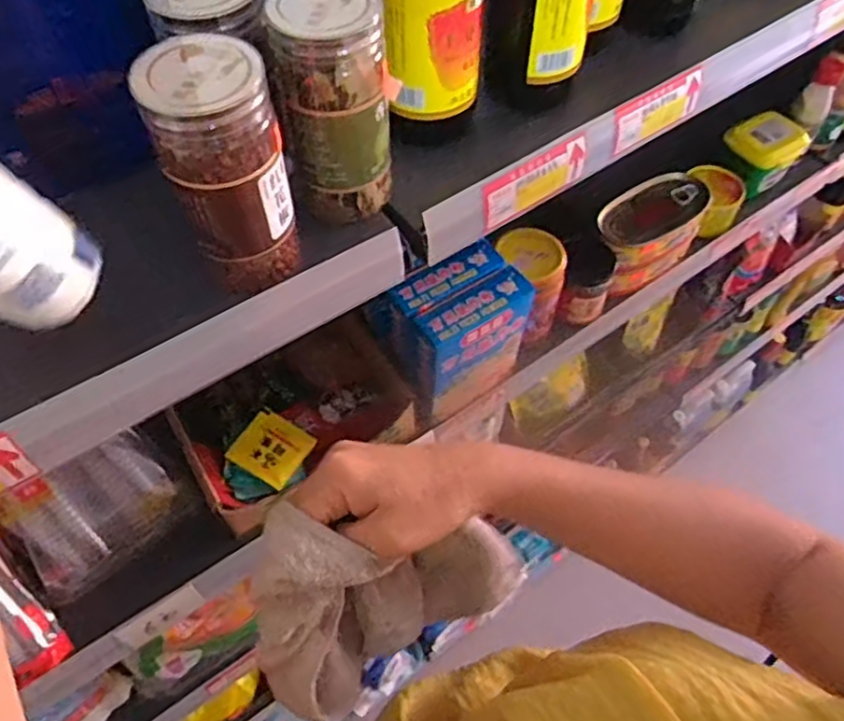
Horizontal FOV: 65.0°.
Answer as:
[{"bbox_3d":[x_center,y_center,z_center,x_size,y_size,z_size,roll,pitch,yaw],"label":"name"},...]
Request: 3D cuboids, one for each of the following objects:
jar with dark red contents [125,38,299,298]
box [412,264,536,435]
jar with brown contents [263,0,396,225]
[{"bbox_3d":[-0.098,-0.094,0.338,0.056,0.116,0.051,-18,58,-12],"label":"jar with dark red contents"},{"bbox_3d":[0.041,-0.007,0.607,0.118,0.132,0.038,-33,62,-20],"label":"box"},{"bbox_3d":[-0.047,-0.140,0.370,0.059,0.117,0.049,-6,57,-5],"label":"jar with brown contents"}]

